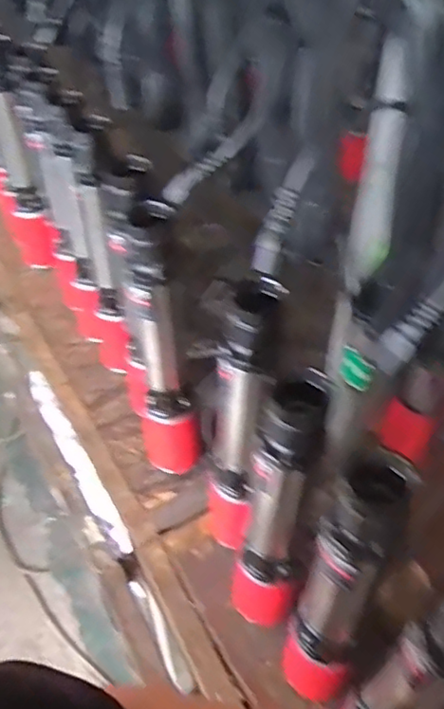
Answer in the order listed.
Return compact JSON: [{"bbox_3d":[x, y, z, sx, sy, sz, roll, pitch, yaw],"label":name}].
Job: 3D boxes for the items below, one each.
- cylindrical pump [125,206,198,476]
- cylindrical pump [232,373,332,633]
[{"bbox_3d":[-0.078,0.013,0.799,0.073,0.447,0.067,-6,47,-6],"label":"cylindrical pump"},{"bbox_3d":[0.051,0.180,0.649,0.074,0.434,0.061,8,48,8],"label":"cylindrical pump"}]

